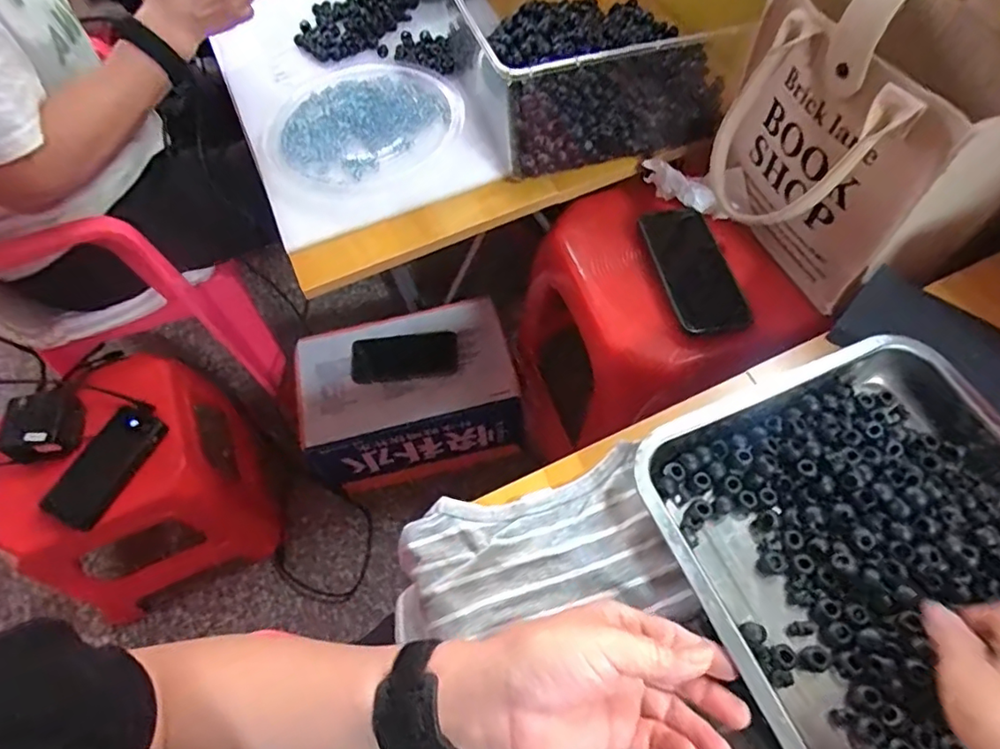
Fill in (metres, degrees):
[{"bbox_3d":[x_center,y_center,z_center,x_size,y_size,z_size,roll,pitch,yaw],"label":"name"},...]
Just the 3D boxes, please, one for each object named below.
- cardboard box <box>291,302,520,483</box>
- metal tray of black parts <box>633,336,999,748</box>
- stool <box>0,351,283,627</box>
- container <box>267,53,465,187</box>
[{"bbox_3d":[-0.146,0.038,0.928,0.329,0.157,0.222,-15,61,-5],"label":"cardboard box"},{"bbox_3d":[0.273,0.146,0.355,0.267,0.043,0.337,-23,63,-9],"label":"metal tray of black parts"},{"bbox_3d":[-0.512,0.154,0.855,0.253,0.271,0.267,-20,62,-7],"label":"stool"},{"bbox_3d":[-0.160,-0.309,0.690,0.218,0.030,0.223,40,70,22],"label":"container"}]

